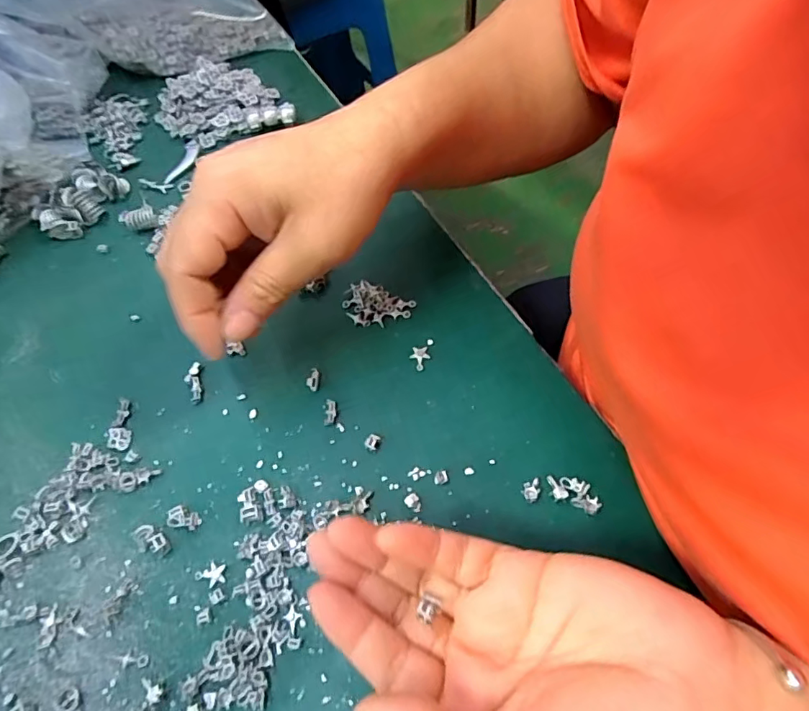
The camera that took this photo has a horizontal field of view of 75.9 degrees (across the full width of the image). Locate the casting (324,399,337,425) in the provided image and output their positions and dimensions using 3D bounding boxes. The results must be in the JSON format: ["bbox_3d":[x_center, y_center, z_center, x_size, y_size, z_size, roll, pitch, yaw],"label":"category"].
[{"bbox_3d":[-0.038,0.028,0.266,0.006,0.004,0.014,1,61,3],"label":"casting"}]

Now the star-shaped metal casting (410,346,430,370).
[{"bbox_3d":[0.008,0.000,0.280,0.010,0.004,0.014,14,62,10],"label":"star-shaped metal casting"}]

